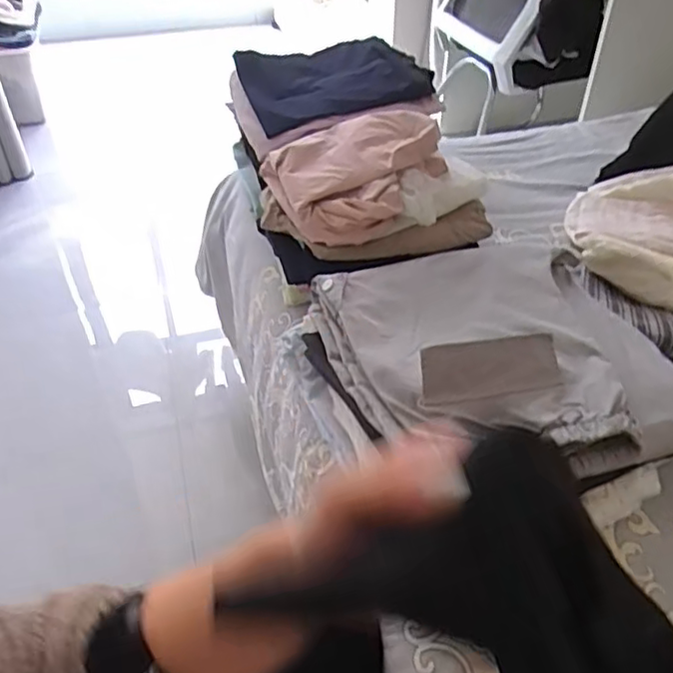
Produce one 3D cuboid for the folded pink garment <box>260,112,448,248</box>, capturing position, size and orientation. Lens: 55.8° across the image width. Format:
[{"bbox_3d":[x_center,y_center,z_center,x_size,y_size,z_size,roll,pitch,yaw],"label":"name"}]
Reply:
[{"bbox_3d":[0.032,-0.219,0.837,0.211,0.087,0.207,0,42,0],"label":"folded pink garment"}]

